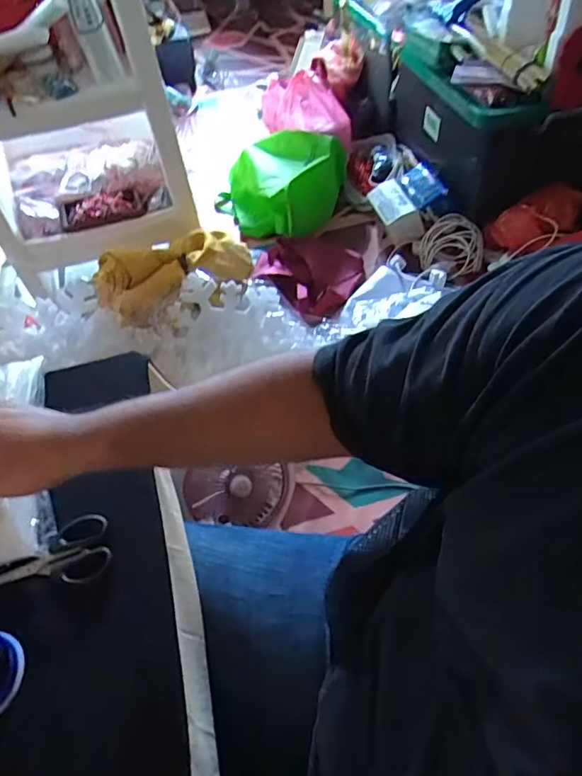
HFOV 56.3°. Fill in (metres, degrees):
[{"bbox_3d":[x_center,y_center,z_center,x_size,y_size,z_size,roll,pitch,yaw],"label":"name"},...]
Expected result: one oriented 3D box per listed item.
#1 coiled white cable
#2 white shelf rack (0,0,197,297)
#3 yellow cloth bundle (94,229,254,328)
[{"bbox_3d":[0.434,-0.384,1.474,0.166,0.080,0.170,6,52,11],"label":"coiled white cable"},{"bbox_3d":[-0.563,-0.636,1.278,0.474,0.609,0.412,-25,53,-14],"label":"white shelf rack"},{"bbox_3d":[-0.275,-0.273,1.260,0.343,0.103,0.157,-29,54,-17],"label":"yellow cloth bundle"}]

